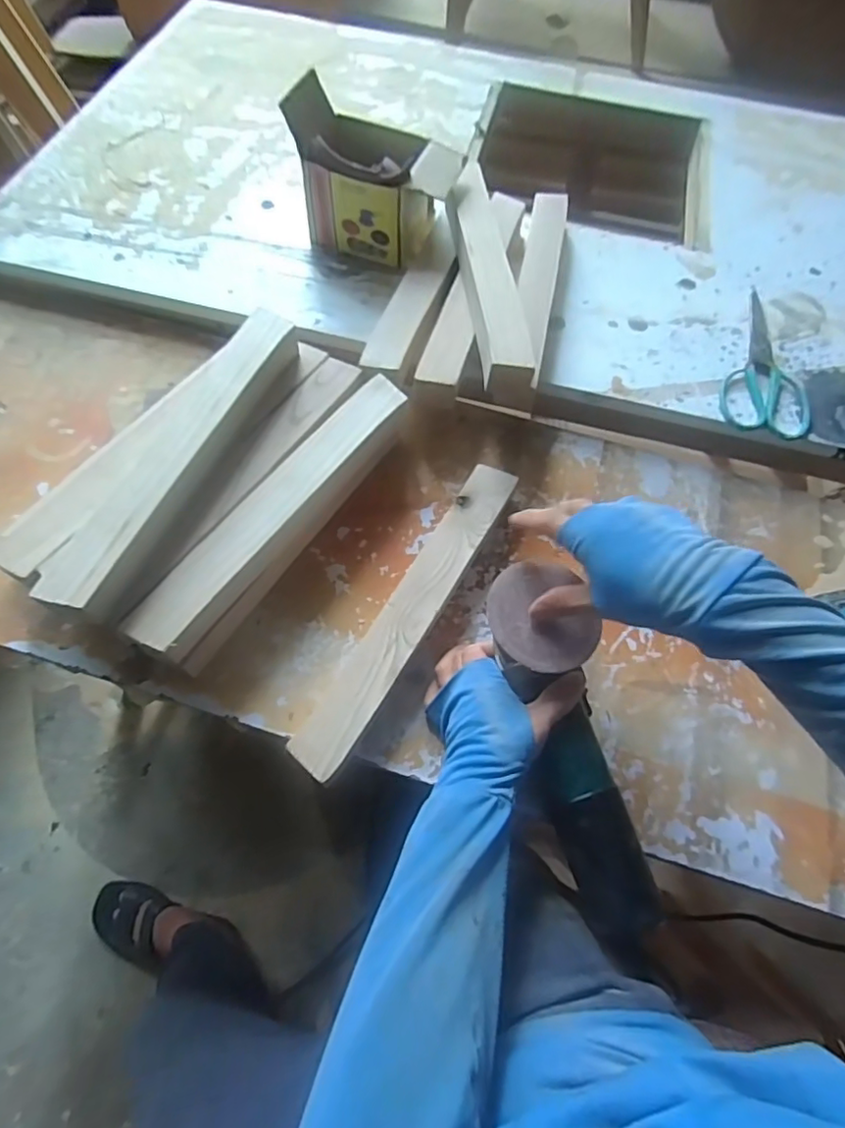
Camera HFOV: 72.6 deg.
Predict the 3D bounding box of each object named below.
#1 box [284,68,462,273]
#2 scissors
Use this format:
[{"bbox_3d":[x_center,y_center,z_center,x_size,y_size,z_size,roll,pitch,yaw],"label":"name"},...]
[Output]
[{"bbox_3d":[-0.061,-0.469,0.715,0.199,0.142,0.125,19,65,6],"label":"box"},{"bbox_3d":[0.415,-0.253,0.706,0.099,0.014,0.239,12,65,2],"label":"scissors"}]

